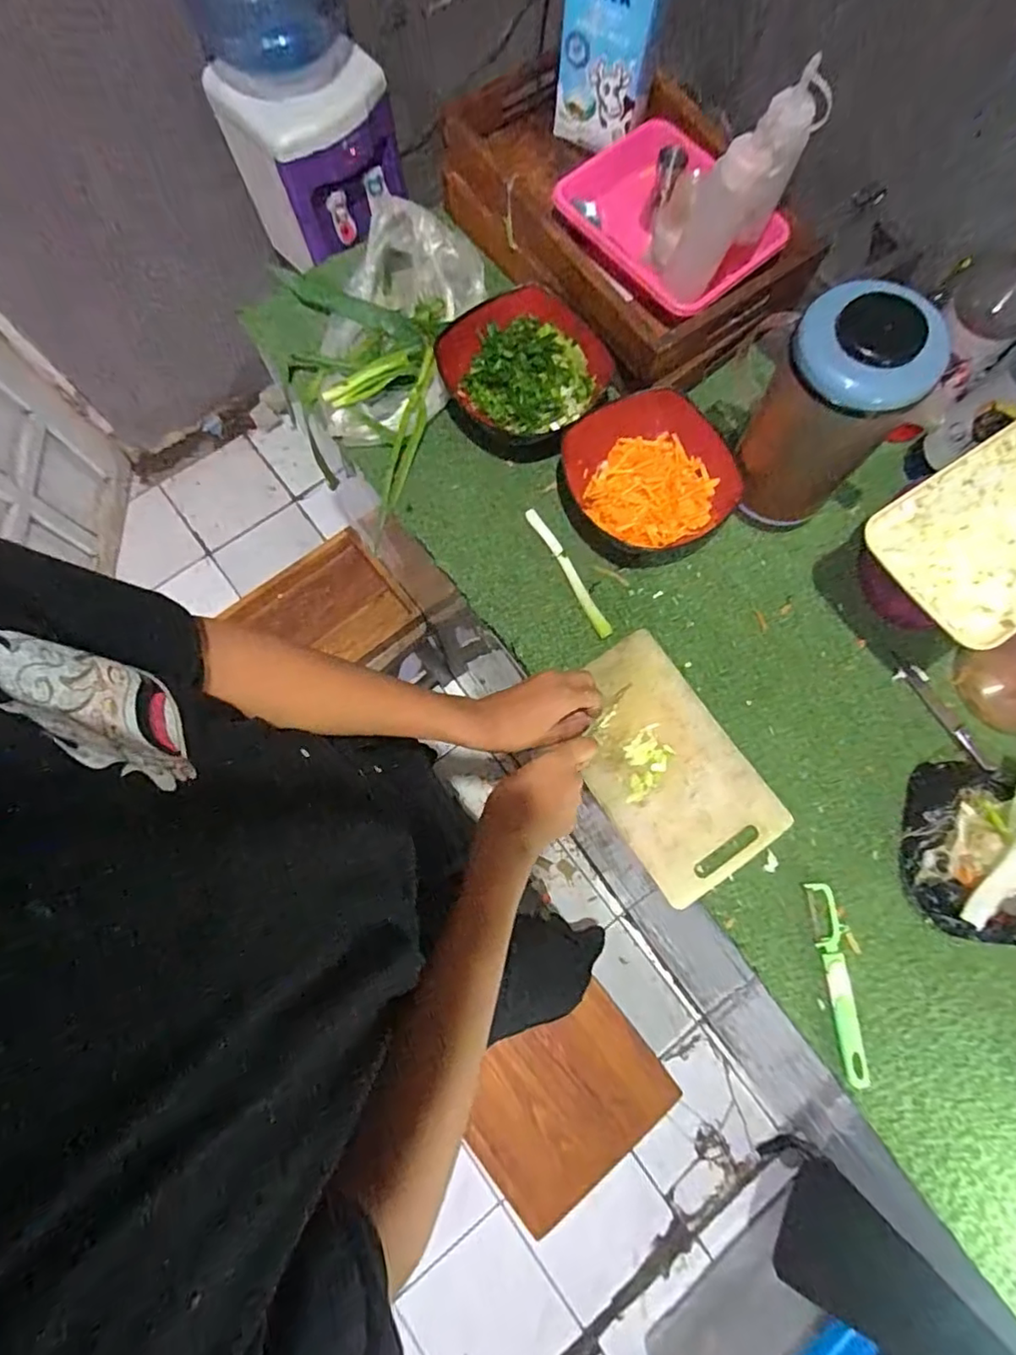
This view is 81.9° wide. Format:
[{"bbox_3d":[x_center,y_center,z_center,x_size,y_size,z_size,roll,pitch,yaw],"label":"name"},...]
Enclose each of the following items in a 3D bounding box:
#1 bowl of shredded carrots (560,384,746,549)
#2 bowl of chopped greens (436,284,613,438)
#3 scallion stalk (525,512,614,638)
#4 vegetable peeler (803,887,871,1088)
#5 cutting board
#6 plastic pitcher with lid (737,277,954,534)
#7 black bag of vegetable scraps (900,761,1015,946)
[{"bbox_3d":[0.172,-0.228,0.658,0.183,0.052,0.167,0,77,-1],"label":"bowl of shredded carrots"},{"bbox_3d":[0.024,-0.366,0.687,0.171,0.053,0.157,0,77,-1],"label":"bowl of chopped greens"},{"bbox_3d":[0.068,-0.118,0.654,0.016,0.006,0.168,-29,79,-7],"label":"scallion stalk"},{"bbox_3d":[0.309,0.282,0.546,0.027,0.011,0.170,-3,77,-1],"label":"vegetable peeler"},{"bbox_3d":[0.156,0.087,0.592,0.148,0.012,0.243,-33,80,-8],"label":"cutting board"},{"bbox_3d":[0.291,-0.242,0.560,0.105,0.203,0.120,-43,81,-9],"label":"plastic pitcher with lid"},{"bbox_3d":[0.441,0.164,0.540,0.127,0.072,0.143,35,79,7],"label":"black bag of vegetable scraps"}]

